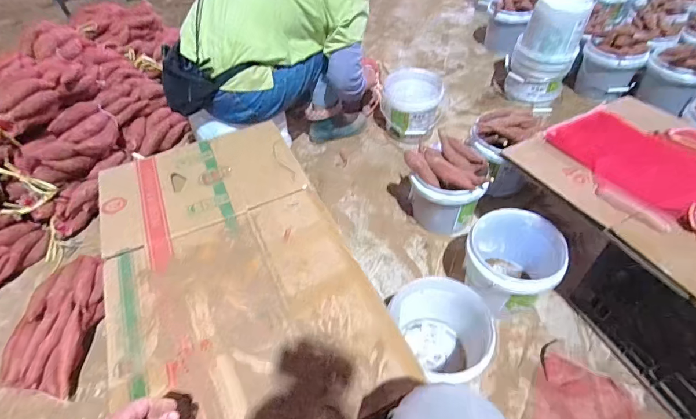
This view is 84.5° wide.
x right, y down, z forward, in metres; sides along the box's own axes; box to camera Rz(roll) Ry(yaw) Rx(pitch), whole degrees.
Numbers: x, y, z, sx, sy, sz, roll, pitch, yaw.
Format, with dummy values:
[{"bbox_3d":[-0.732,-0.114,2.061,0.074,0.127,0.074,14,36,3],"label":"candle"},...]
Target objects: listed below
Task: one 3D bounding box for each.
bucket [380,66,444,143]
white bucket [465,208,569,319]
[{"bbox_3d":[0.233,-0.376,1.404,0.210,0.200,0.227,-2,49,2],"label":"bucket"},{"bbox_3d":[0.390,0.141,0.932,0.200,0.184,0.244,19,52,20],"label":"white bucket"}]

